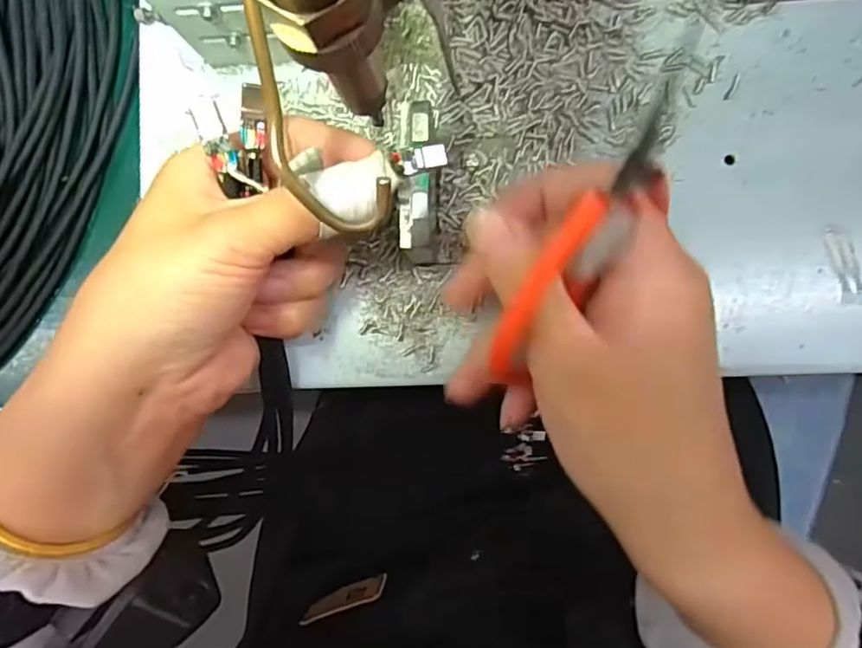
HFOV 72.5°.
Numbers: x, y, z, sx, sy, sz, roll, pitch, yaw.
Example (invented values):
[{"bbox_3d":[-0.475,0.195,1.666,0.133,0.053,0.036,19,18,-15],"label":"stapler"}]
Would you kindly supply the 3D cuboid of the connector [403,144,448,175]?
[{"bbox_3d":[-0.002,-0.054,0.193,0.015,0.004,0.007,-24,85,-11],"label":"connector"}]

